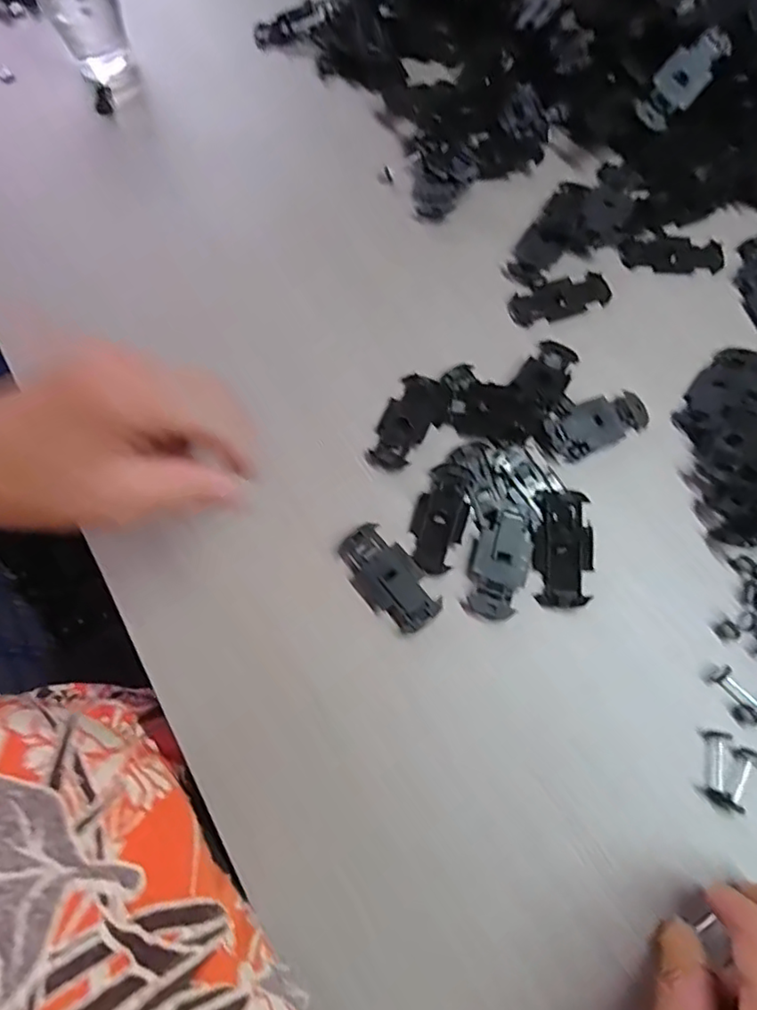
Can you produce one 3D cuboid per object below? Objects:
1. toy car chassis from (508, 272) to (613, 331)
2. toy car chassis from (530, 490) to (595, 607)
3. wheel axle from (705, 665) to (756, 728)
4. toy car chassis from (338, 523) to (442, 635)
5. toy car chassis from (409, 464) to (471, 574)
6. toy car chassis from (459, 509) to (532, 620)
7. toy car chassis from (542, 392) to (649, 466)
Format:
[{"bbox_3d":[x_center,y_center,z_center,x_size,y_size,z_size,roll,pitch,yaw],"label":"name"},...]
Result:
[{"bbox_3d":[0.120,-0.136,0.382,0.067,0.004,0.027,-20,73,-5],"label":"toy car chassis"},{"bbox_3d":[0.102,0.024,0.320,0.031,0.007,0.065,6,73,3],"label":"toy car chassis"},{"bbox_3d":[0.185,0.099,0.295,0.015,0.011,0.031,-38,76,-10],"label":"wheel axle"},{"bbox_3d":[0.005,0.040,0.318,0.033,0.008,0.063,-38,76,-10],"label":"toy car chassis"},{"bbox_3d":[0.036,0.006,0.328,0.028,0.006,0.064,18,74,7],"label":"toy car chassis"},{"bbox_3d":[0.067,0.032,0.318,0.032,0.007,0.059,12,73,5],"label":"toy car chassis"},{"bbox_3d":[0.130,-0.048,0.345,0.063,0.008,0.029,-23,74,-6],"label":"toy car chassis"}]

